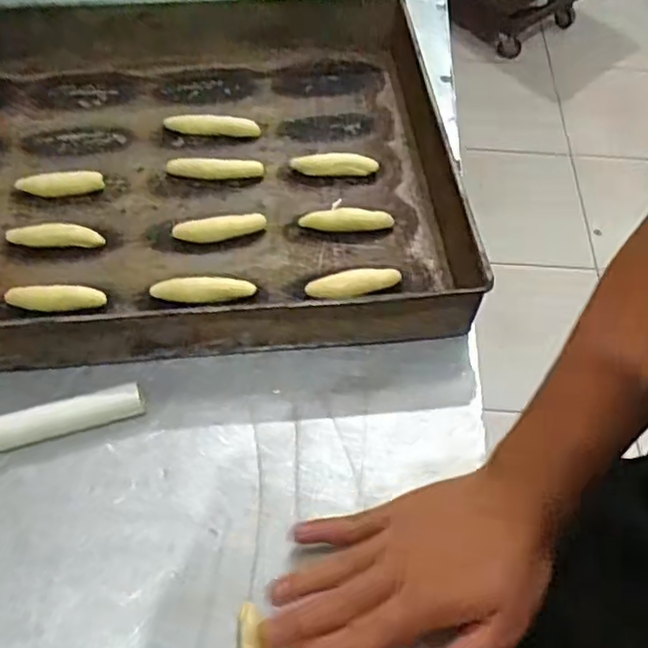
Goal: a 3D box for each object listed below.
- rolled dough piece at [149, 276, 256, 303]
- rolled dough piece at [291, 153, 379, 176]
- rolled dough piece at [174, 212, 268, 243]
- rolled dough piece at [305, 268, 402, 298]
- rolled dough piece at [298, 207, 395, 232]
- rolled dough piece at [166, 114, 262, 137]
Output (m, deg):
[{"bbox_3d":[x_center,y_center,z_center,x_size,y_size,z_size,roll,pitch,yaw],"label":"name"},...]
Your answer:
[{"bbox_3d":[-0.090,-0.025,0.506,0.075,0.012,0.020,2,56,-2],"label":"rolled dough piece"},{"bbox_3d":[0.009,-0.138,0.584,0.073,0.016,0.013,3,56,-1],"label":"rolled dough piece"},{"bbox_3d":[-0.083,-0.077,0.542,0.072,0.015,0.019,-11,58,-10],"label":"rolled dough piece"},{"bbox_3d":[0.023,-0.030,0.515,0.072,0.012,0.022,-15,59,-13],"label":"rolled dough piece"},{"bbox_3d":[0.019,-0.087,0.553,0.075,0.017,0.018,6,56,1],"label":"rolled dough piece"},{"bbox_3d":[-0.101,-0.182,0.616,0.083,0.013,0.018,2,56,-2],"label":"rolled dough piece"}]

